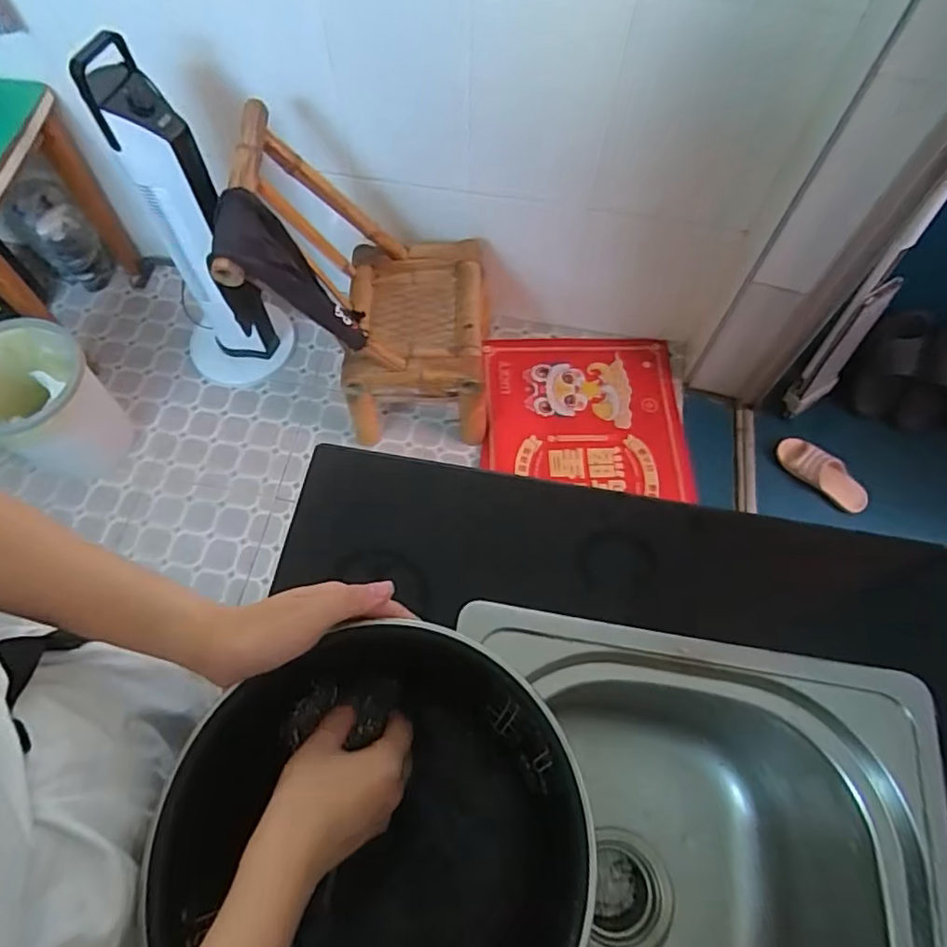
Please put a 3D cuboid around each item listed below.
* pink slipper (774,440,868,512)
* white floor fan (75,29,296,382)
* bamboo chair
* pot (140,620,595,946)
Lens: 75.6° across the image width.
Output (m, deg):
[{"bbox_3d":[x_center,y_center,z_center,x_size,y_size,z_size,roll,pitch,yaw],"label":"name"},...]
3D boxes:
[{"bbox_3d":[0.794,0.004,1.400,0.085,0.057,0.214,-40,72,-17],"label":"pink slipper"},{"bbox_3d":[-0.576,-0.484,1.223,0.222,0.713,0.246,-24,68,-11],"label":"white floor fan"},{"bbox_3d":[-0.183,-0.363,1.214,0.400,0.555,0.388,-1,65,-1],"label":"bamboo chair"},{"bbox_3d":[-0.051,0.216,0.368,0.218,0.120,0.224,0,65,-1],"label":"pot"}]

